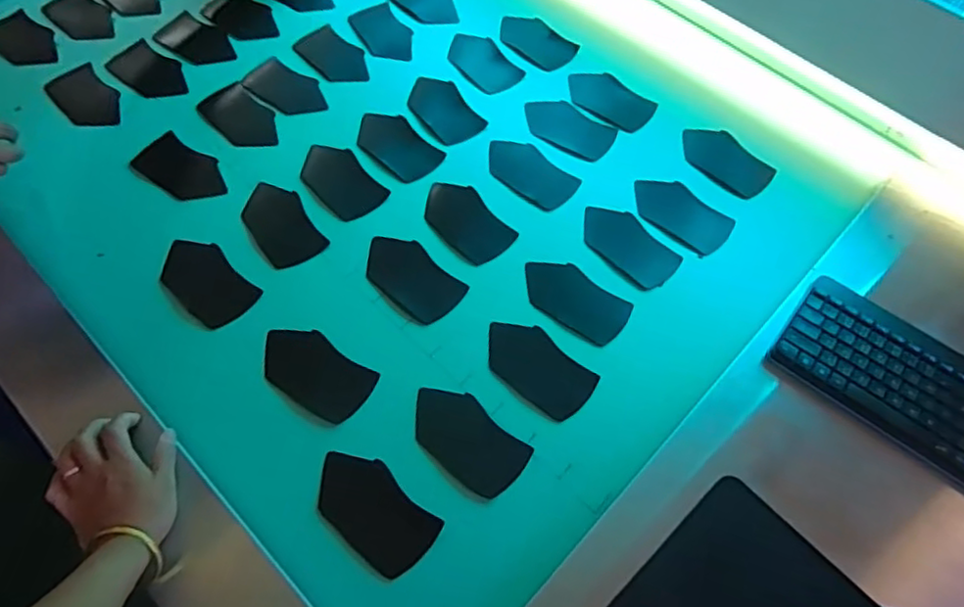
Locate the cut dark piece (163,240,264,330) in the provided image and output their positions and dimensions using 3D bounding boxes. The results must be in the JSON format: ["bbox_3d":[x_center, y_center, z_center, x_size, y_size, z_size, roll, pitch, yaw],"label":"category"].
[{"bbox_3d":[-0.334,-0.027,0.762,0.133,0.010,0.074,40,66,19],"label":"cut dark piece"}]

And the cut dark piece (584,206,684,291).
[{"bbox_3d":[0.188,-0.077,0.821,0.073,0.004,0.135,-41,71,-18],"label":"cut dark piece"}]

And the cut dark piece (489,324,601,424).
[{"bbox_3d":[0.062,0.073,0.726,0.133,0.006,0.075,39,66,19],"label":"cut dark piece"}]

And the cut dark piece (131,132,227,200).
[{"bbox_3d":[-0.402,-0.179,0.846,0.128,0.009,0.073,31,64,15],"label":"cut dark piece"}]

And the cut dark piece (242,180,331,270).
[{"bbox_3d":[-0.259,-0.103,0.813,0.073,0.006,0.133,-31,68,-15],"label":"cut dark piece"}]

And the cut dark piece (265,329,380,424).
[{"bbox_3d":[-0.191,0.077,0.716,0.134,0.010,0.073,30,64,15],"label":"cut dark piece"}]

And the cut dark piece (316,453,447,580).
[{"bbox_3d":[-0.112,0.209,0.644,0.136,0.006,0.074,39,70,17],"label":"cut dark piece"}]

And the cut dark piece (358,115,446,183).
[{"bbox_3d":[-0.122,-0.226,0.899,0.135,0.004,0.076,40,66,19],"label":"cut dark piece"}]

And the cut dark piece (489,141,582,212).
[{"bbox_3d":[0.066,-0.184,0.882,0.134,0.007,0.075,40,67,19],"label":"cut dark piece"}]

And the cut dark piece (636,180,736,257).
[{"bbox_3d":[0.268,-0.122,0.851,0.135,0.009,0.079,34,65,16],"label":"cut dark piece"}]

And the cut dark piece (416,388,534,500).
[{"bbox_3d":[-0.018,0.144,0.678,0.134,0.011,0.073,39,73,14],"label":"cut dark piece"}]

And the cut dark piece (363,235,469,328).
[{"bbox_3d":[-0.089,-0.035,0.784,0.135,0.004,0.075,41,67,20],"label":"cut dark piece"}]

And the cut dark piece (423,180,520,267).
[{"bbox_3d":[-0.023,-0.109,0.823,0.074,0.007,0.133,-37,68,-16],"label":"cut dark piece"}]

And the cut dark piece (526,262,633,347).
[{"bbox_3d":[0.114,-0.005,0.782,0.136,0.005,0.074,34,65,13],"label":"cut dark piece"}]

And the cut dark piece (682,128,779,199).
[{"bbox_3d":[0.345,-0.204,0.901,0.076,0.004,0.132,-38,70,-14],"label":"cut dark piece"}]

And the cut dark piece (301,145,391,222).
[{"bbox_3d":[-0.192,-0.166,0.849,0.077,0.004,0.135,-35,67,-21],"label":"cut dark piece"}]

